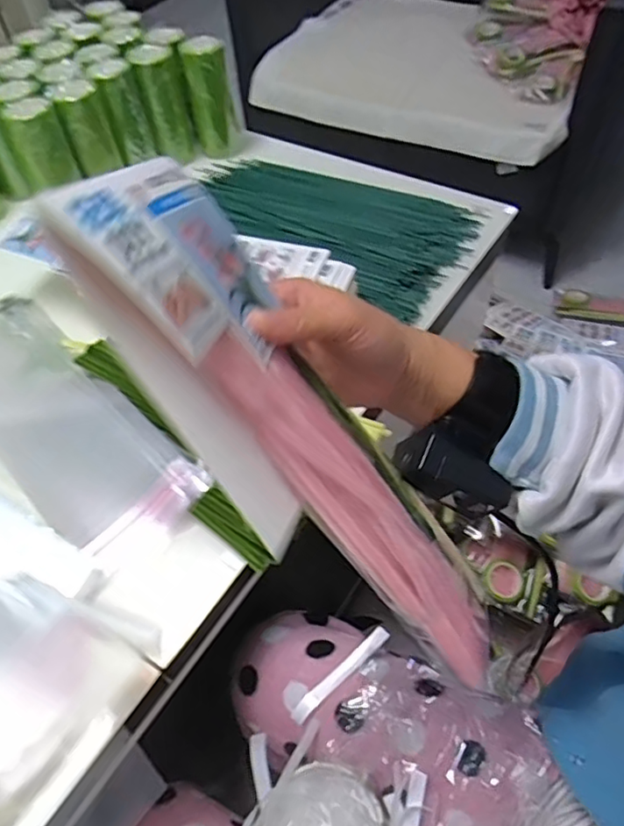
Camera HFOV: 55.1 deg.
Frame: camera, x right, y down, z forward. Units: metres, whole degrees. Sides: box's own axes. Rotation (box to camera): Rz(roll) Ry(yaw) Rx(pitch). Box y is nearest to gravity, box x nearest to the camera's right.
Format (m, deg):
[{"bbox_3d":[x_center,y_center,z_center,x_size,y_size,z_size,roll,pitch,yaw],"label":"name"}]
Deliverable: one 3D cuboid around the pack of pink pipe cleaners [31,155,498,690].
[{"bbox_3d":[0.001,0.012,0.286,0.024,0.287,0.104,-26,22,34],"label":"pack of pink pipe cleaners"}]

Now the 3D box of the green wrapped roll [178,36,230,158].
[{"bbox_3d":[-0.144,-0.441,0.856,0.060,0.158,0.063,-12,53,-5],"label":"green wrapped roll"}]

